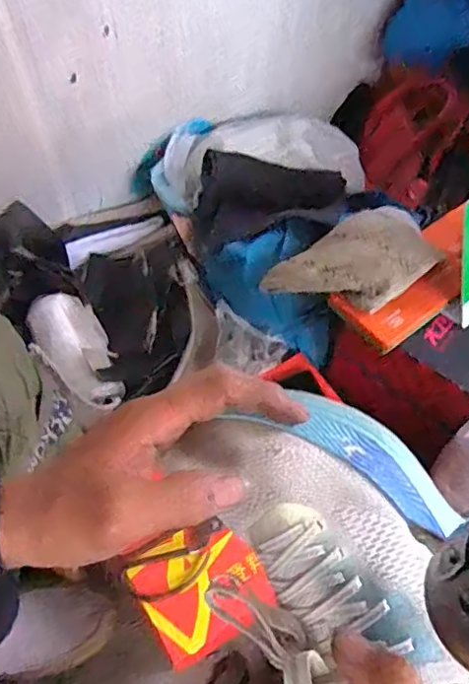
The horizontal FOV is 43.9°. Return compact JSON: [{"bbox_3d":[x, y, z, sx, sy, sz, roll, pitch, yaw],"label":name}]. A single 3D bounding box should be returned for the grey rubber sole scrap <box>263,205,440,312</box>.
[{"bbox_3d":[0.134,-0.084,0.660,0.164,0.071,0.126,-25,61,-15],"label":"grey rubber sole scrap"}]

